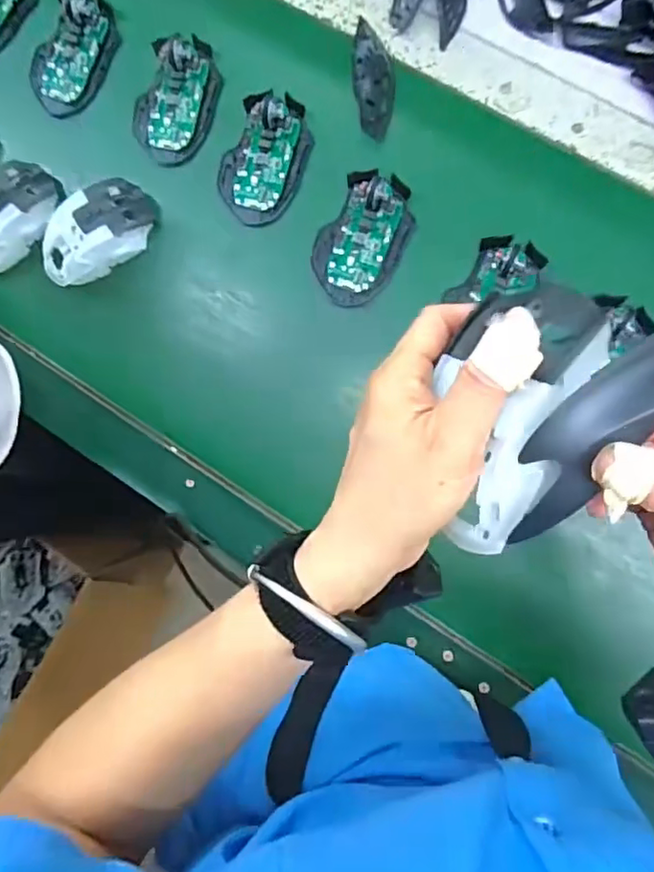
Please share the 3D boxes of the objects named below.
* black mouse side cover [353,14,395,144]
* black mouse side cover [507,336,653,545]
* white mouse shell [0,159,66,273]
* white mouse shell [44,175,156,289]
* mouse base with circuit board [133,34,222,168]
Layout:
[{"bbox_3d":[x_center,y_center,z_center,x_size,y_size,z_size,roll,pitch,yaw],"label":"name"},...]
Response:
[{"bbox_3d":[0.042,-0.318,0.541,0.034,0.017,0.097,-7,85,7],"label":"black mouse side cover"},{"bbox_3d":[0.100,0.001,0.231,0.034,0.012,0.096,36,107,8],"label":"black mouse side cover"},{"bbox_3d":[-0.305,-0.206,0.572,0.064,0.035,0.116,38,91,8],"label":"white mouse shell"},{"bbox_3d":[-0.215,-0.189,0.558,0.114,0.034,0.063,-31,83,4],"label":"white mouse shell"},{"bbox_3d":[-0.144,-0.313,0.561,0.073,0.023,0.115,11,88,8],"label":"mouse base with circuit board"}]

